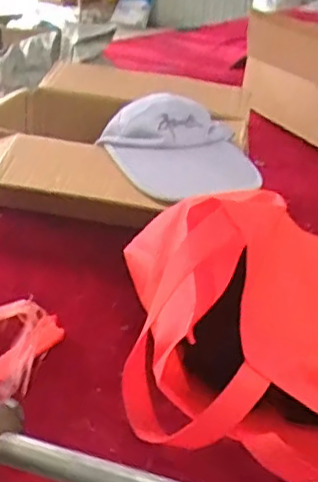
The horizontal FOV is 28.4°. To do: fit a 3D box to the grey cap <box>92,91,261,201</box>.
[{"bbox_3d":[0.025,-0.129,0.841,0.213,0.110,0.108,7,26,5],"label":"grey cap"}]

